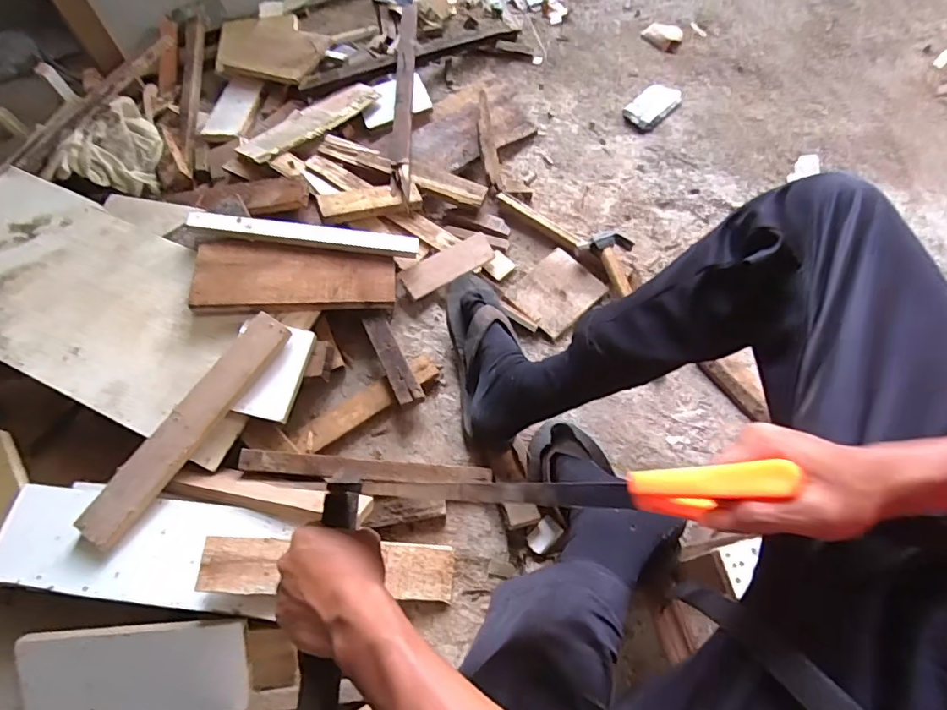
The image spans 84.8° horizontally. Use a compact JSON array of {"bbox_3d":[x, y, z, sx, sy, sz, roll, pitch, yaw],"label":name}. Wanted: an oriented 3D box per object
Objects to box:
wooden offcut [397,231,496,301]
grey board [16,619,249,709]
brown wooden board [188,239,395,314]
[{"bbox_3d":[-0.042,-0.151,0.857,0.166,0.015,0.063,-33,69,-22],"label":"wooden offcut"},{"bbox_3d":[-0.382,0.360,0.588,0.252,0.011,0.102,-4,90,0],"label":"grey board"},{"bbox_3d":[-0.265,-0.121,0.780,0.282,0.015,0.115,-3,65,-10],"label":"brown wooden board"}]

